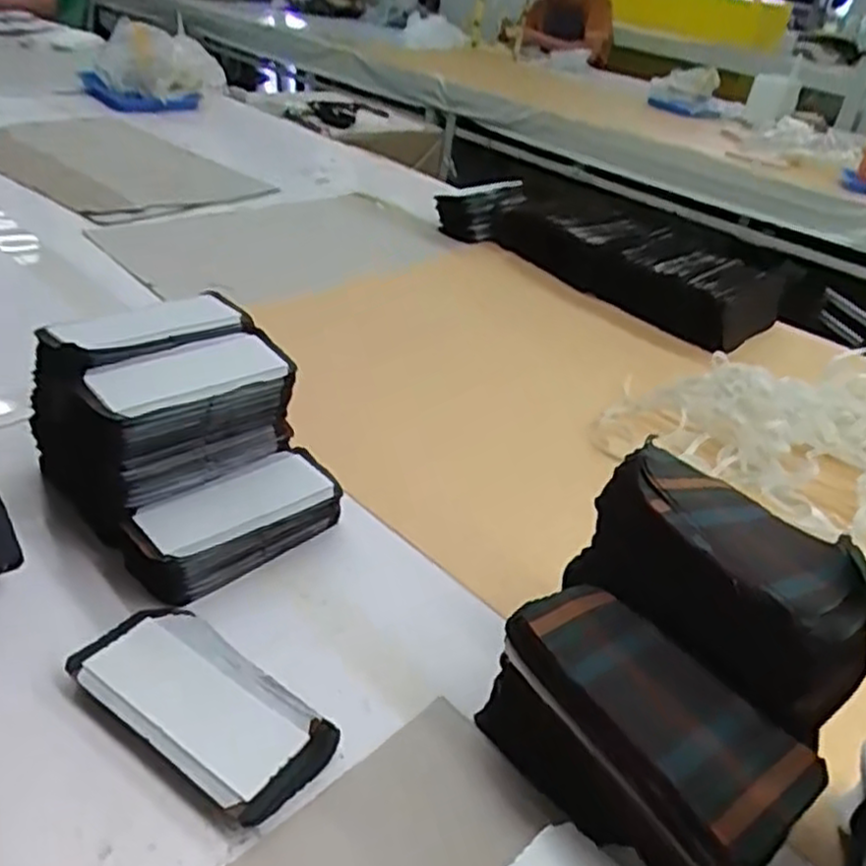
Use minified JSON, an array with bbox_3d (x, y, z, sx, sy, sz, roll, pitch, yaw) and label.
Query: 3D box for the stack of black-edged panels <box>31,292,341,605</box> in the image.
[{"bbox_3d":[-0.199,-0.006,0.609,0.207,0.131,0.173,32,41,33],"label":"stack of black-edged panels"}]

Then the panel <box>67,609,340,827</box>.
[{"bbox_3d":[-0.144,0.169,0.476,0.162,0.019,0.084,27,38,27],"label":"panel"}]

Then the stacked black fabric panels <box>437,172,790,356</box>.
[{"bbox_3d":[0.263,-0.299,1.241,0.586,0.108,0.158,32,40,31],"label":"stacked black fabric panels"}]

